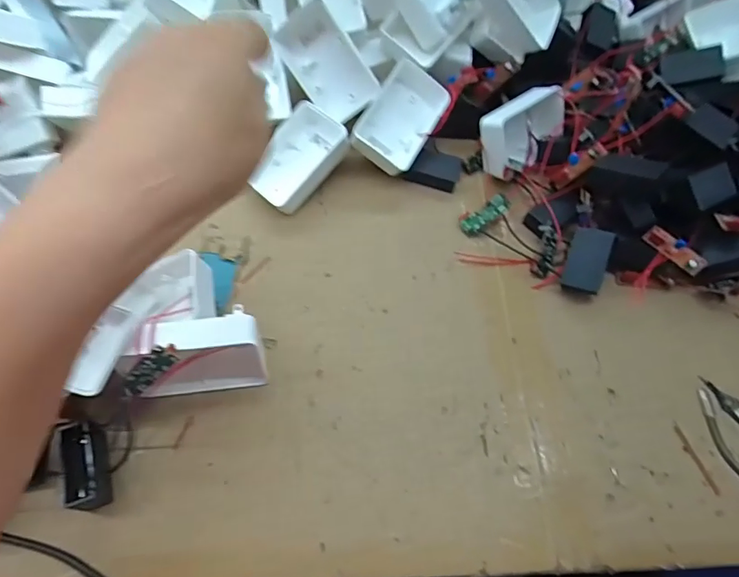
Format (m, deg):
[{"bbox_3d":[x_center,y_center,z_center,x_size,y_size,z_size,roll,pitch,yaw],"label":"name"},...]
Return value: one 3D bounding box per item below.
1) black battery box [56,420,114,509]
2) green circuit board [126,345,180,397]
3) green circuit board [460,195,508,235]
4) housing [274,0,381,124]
[{"bbox_3d":[-0.177,0.110,0.289,0.018,0.031,0.053,-17,63,-11],"label":"black battery box"},{"bbox_3d":[-0.136,0.051,0.279,0.045,0.004,0.016,-39,116,19],"label":"green circuit board"},{"bbox_3d":[0.100,-0.064,0.398,0.045,0.005,0.017,-36,72,11],"label":"green circuit board"},{"bbox_3d":[-0.038,-0.196,0.403,0.055,0.017,0.093,-32,108,19],"label":"housing"}]

